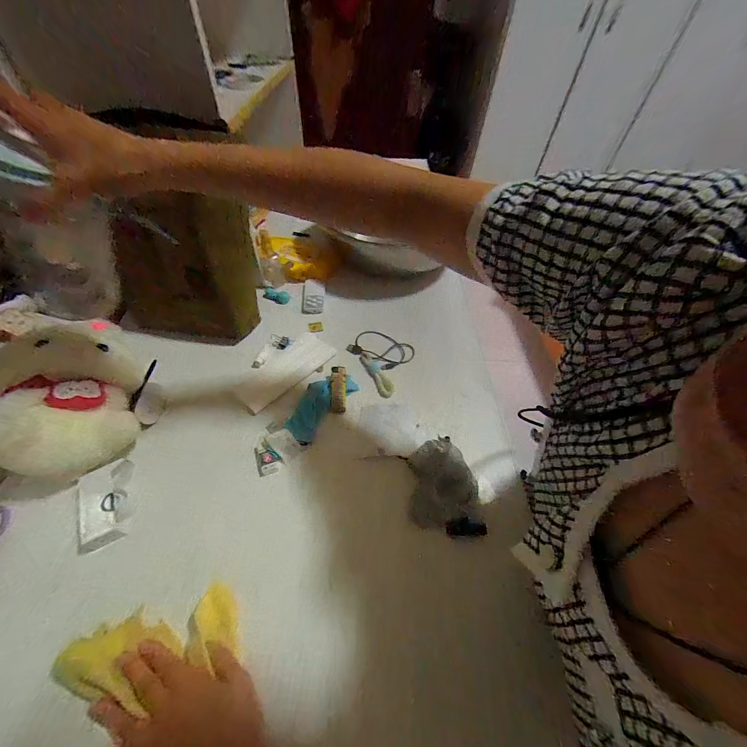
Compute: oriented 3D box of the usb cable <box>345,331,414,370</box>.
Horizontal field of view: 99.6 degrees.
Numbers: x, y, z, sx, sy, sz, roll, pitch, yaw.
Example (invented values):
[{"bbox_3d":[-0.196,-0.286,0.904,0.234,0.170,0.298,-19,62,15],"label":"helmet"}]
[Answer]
[{"bbox_3d":[0.016,-0.047,0.585,0.112,0.006,0.076,28,56,19],"label":"usb cable"}]

